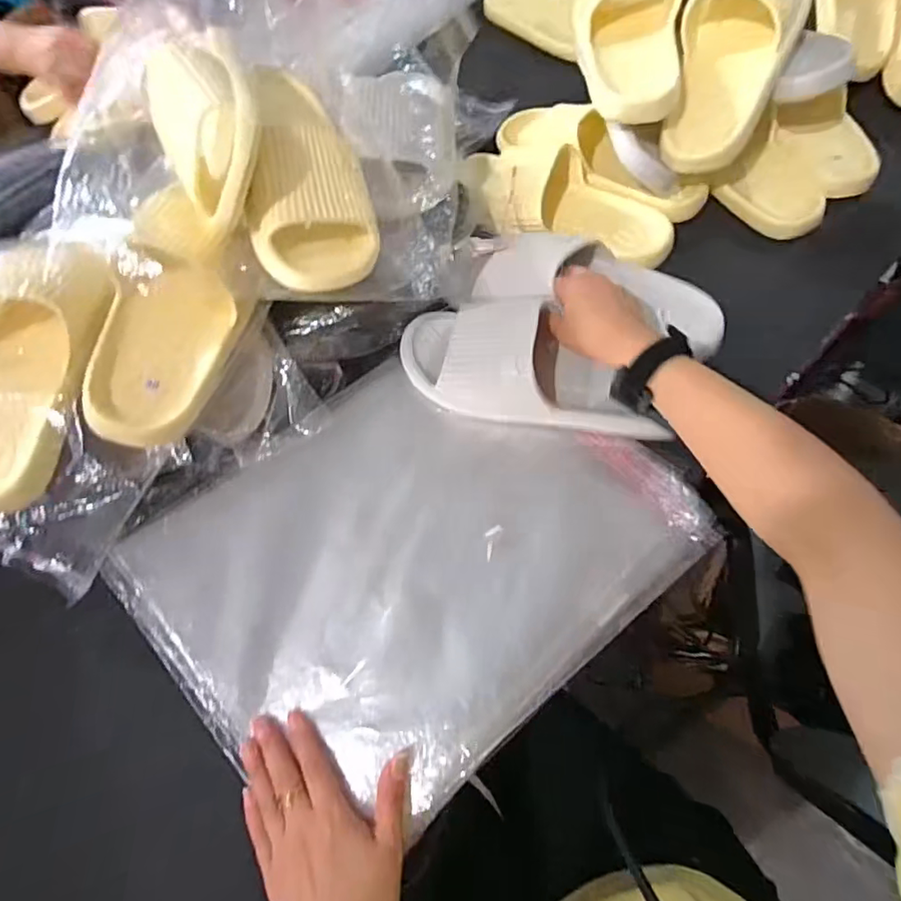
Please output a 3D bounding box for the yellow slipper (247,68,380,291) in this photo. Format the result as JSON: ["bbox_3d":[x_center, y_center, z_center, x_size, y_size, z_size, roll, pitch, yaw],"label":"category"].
[{"bbox_3d":[-0.125,-0.235,0.479,0.098,0.092,0.219,-14,64,-1],"label":"yellow slipper"}]

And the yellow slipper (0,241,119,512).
[{"bbox_3d":[-0.327,-0.061,0.417,0.085,0.068,0.206,20,90,11],"label":"yellow slipper"}]

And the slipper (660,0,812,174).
[{"bbox_3d":[0.289,-0.415,0.560,0.108,0.068,0.267,16,86,9],"label":"slipper"}]

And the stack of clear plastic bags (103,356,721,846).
[{"bbox_3d":[-0.023,0.078,0.460,0.400,0.036,0.303,-39,70,-14],"label":"stack of clear plastic bags"}]

